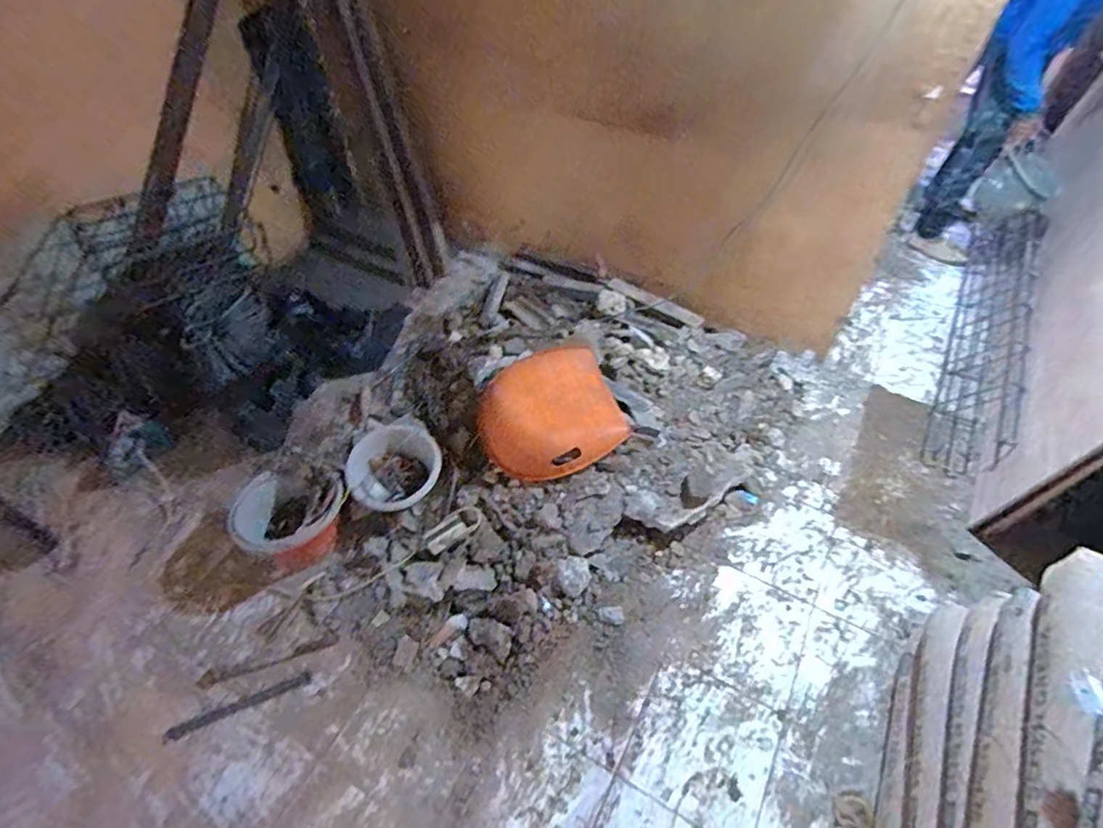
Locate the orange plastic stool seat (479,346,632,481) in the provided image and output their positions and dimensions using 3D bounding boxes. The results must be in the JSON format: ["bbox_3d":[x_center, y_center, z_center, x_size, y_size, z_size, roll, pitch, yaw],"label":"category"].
[{"bbox_3d":[-0.020,-0.020,1.662,0.396,0.141,0.450,-12,51,-10],"label":"orange plastic stool seat"}]

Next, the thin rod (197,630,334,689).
[{"bbox_3d":[-0.716,0.620,1.408,0.326,0.015,0.044,-16,53,-14],"label":"thin rod"}]

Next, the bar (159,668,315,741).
[{"bbox_3d":[-0.754,0.707,1.341,0.327,0.013,0.031,-19,54,-16],"label":"bar"}]

